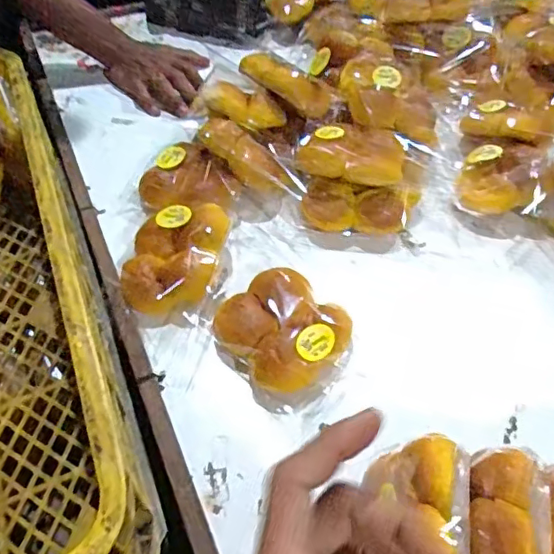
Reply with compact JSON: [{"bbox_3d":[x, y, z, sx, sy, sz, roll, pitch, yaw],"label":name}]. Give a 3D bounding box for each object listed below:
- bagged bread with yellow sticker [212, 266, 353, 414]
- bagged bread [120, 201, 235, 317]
[{"bbox_3d":[0.008,0.054,0.546,0.117,0.043,0.126,-1,52,2],"label":"bagged bread with yellow sticker"},{"bbox_3d":[-0.106,-0.016,0.592,0.096,0.046,0.120,5,53,7],"label":"bagged bread"}]

